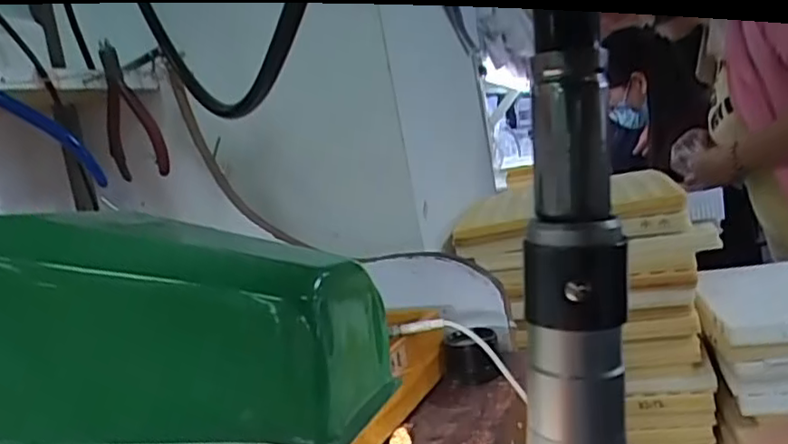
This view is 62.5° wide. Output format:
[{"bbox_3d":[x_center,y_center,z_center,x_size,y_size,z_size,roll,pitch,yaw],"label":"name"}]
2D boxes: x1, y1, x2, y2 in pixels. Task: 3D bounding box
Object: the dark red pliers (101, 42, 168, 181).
[{"bbox_3d":[-0.216,-0.088,0.521,0.065,0.106,0.007,-5,18,29],"label":"dark red pliers"}]

